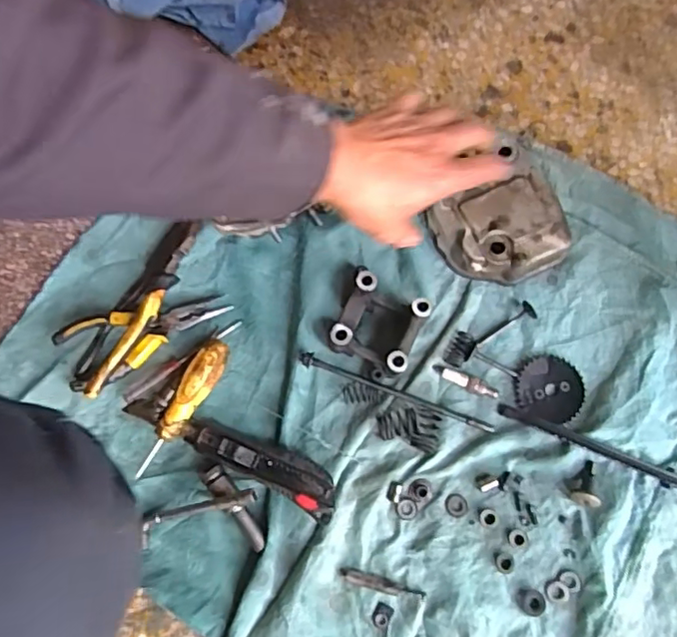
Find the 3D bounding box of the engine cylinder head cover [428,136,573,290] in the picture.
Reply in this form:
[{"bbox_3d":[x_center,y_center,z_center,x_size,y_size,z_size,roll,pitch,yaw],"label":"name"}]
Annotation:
[{"bbox_3d":[0.146,-0.093,0.545,0.103,0.049,0.119,-28,75,-6],"label":"engine cylinder head cover"}]

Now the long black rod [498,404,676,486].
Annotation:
[{"bbox_3d":[0.240,0.117,0.492,0.208,0.006,0.011,22,76,8],"label":"long black rod"}]

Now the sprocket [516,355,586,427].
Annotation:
[{"bbox_3d":[0.190,0.062,0.517,0.059,0.008,0.059,-1,74,2],"label":"sprocket"}]

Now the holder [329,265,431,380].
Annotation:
[{"bbox_3d":[0.036,0.008,0.514,0.069,0.047,0.078,24,77,8],"label":"holder"}]

